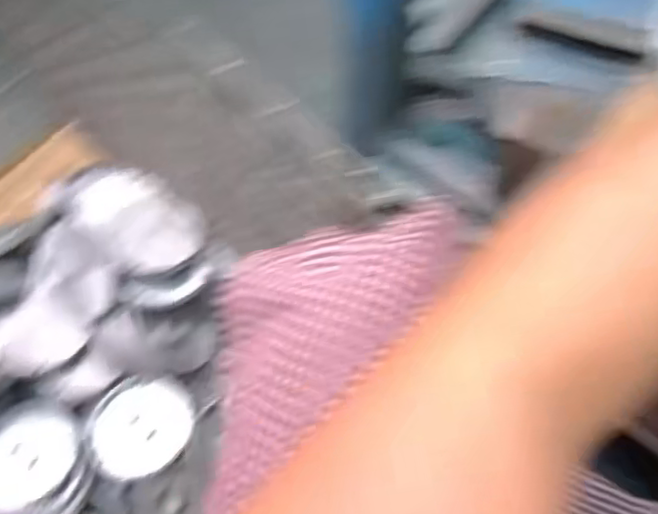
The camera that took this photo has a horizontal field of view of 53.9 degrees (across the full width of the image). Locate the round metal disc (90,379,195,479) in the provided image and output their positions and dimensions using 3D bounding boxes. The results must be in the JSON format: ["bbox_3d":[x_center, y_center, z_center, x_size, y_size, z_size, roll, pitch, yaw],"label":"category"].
[{"bbox_3d":[-0.274,0.254,0.959,0.141,0.010,0.129,4,78,-18],"label":"round metal disc"}]

